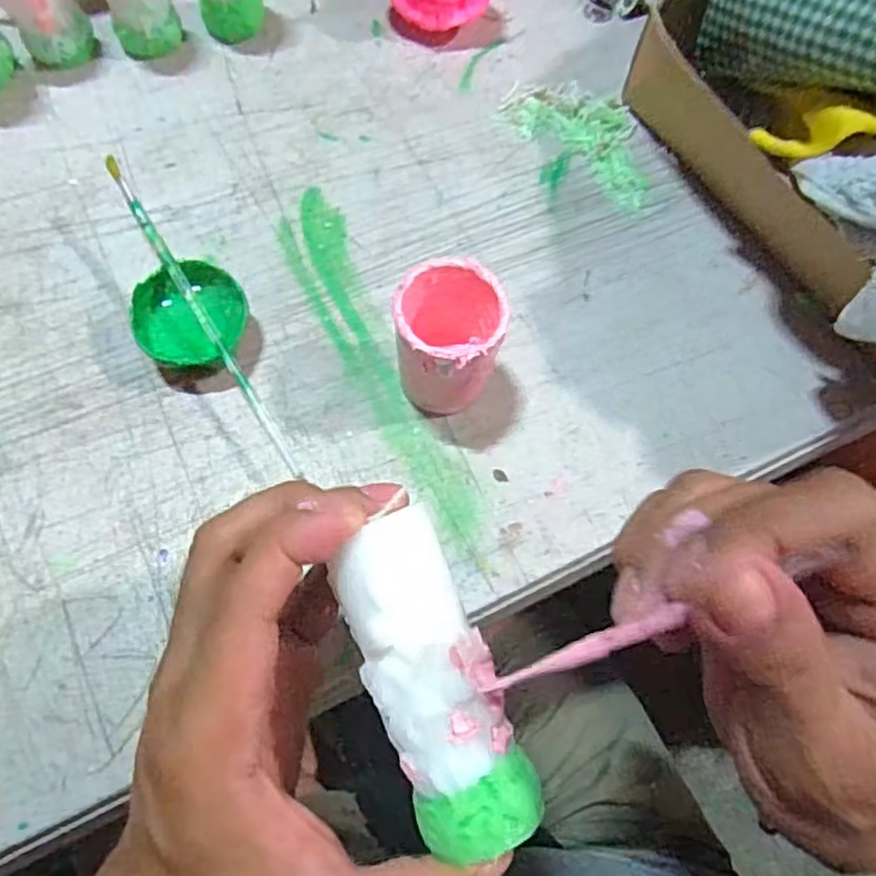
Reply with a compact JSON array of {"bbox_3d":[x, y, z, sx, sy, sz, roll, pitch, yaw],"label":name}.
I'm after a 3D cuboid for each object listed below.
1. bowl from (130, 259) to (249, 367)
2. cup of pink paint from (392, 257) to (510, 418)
[{"bbox_3d":[-0.121,-0.058,0.344,0.053,0.029,0.050,1,66,-3],"label":"bowl"},{"bbox_3d":[0.004,-0.040,0.323,0.048,0.065,0.057,-4,67,-6],"label":"cup of pink paint"}]

